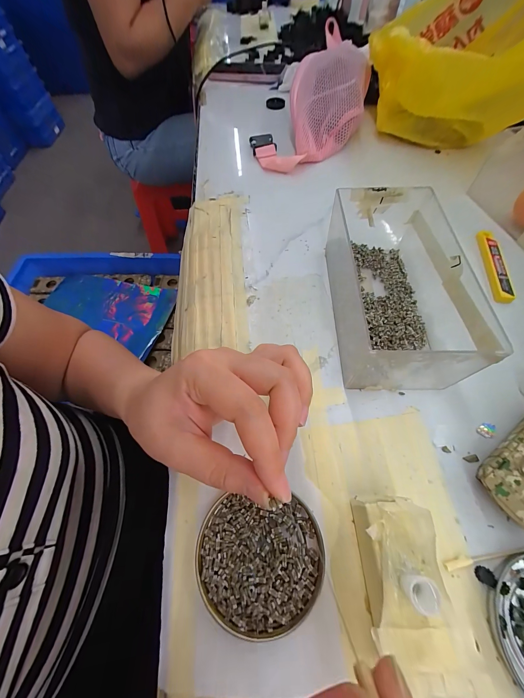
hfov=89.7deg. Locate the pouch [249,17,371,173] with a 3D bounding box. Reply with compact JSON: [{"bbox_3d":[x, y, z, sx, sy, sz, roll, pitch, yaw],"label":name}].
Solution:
[{"bbox_3d":[0.082,-0.395,0.415,0.150,0.082,0.275,15,63,9],"label":"pouch"}]

